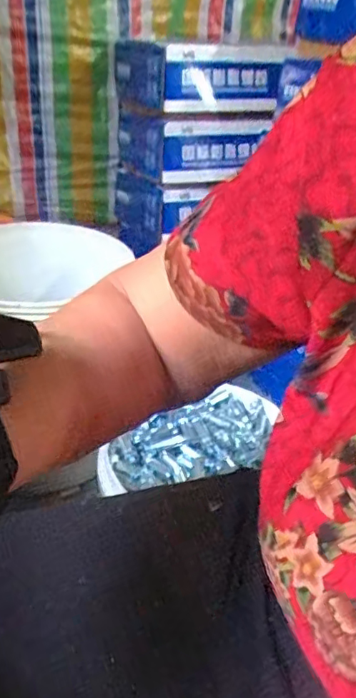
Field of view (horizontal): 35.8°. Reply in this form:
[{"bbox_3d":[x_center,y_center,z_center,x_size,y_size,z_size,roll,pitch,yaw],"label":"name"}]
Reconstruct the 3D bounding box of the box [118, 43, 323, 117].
[{"bbox_3d":[0.045,-0.515,1.049,0.264,0.123,0.235,-9,36,-22],"label":"box"}]

